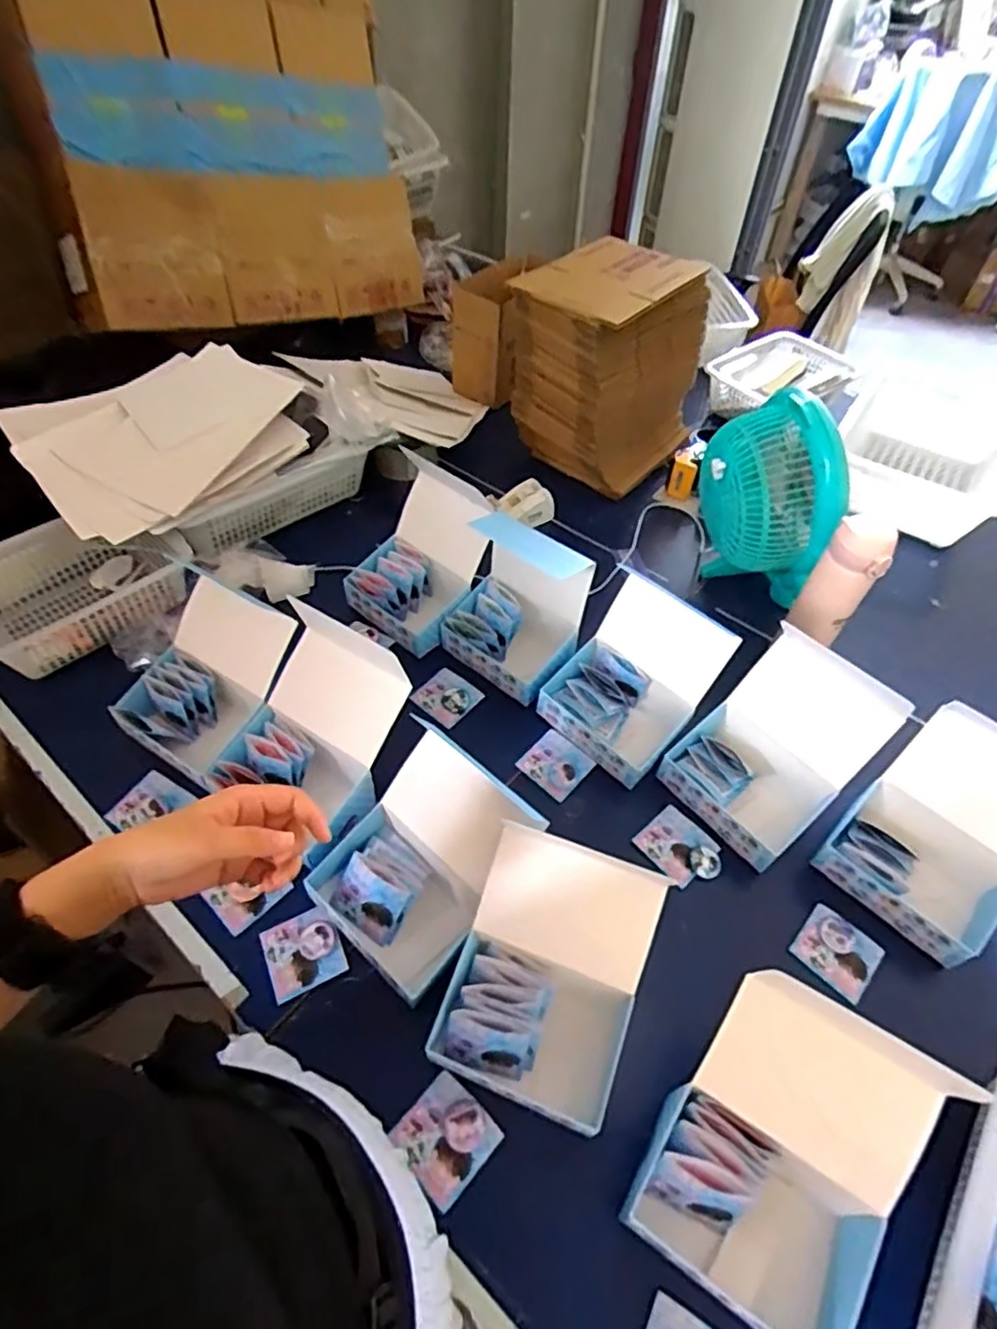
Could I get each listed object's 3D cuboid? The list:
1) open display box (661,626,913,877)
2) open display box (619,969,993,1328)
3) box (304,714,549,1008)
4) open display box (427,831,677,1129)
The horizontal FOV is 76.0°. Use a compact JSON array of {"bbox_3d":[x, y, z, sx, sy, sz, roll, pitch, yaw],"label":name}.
[{"bbox_3d":[0.287,0.086,0.667,0.168,0.146,0.145,-31,59,-23],"label":"open display box"},{"bbox_3d":[0.205,0.352,0.457,0.152,0.148,0.190,31,57,21],"label":"open display box"},{"bbox_3d":[-0.072,0.177,0.583,0.149,0.152,0.169,36,59,24],"label":"box"},{"bbox_3d":[0.041,0.259,0.537,0.144,0.129,0.176,19,54,13],"label":"open display box"}]

